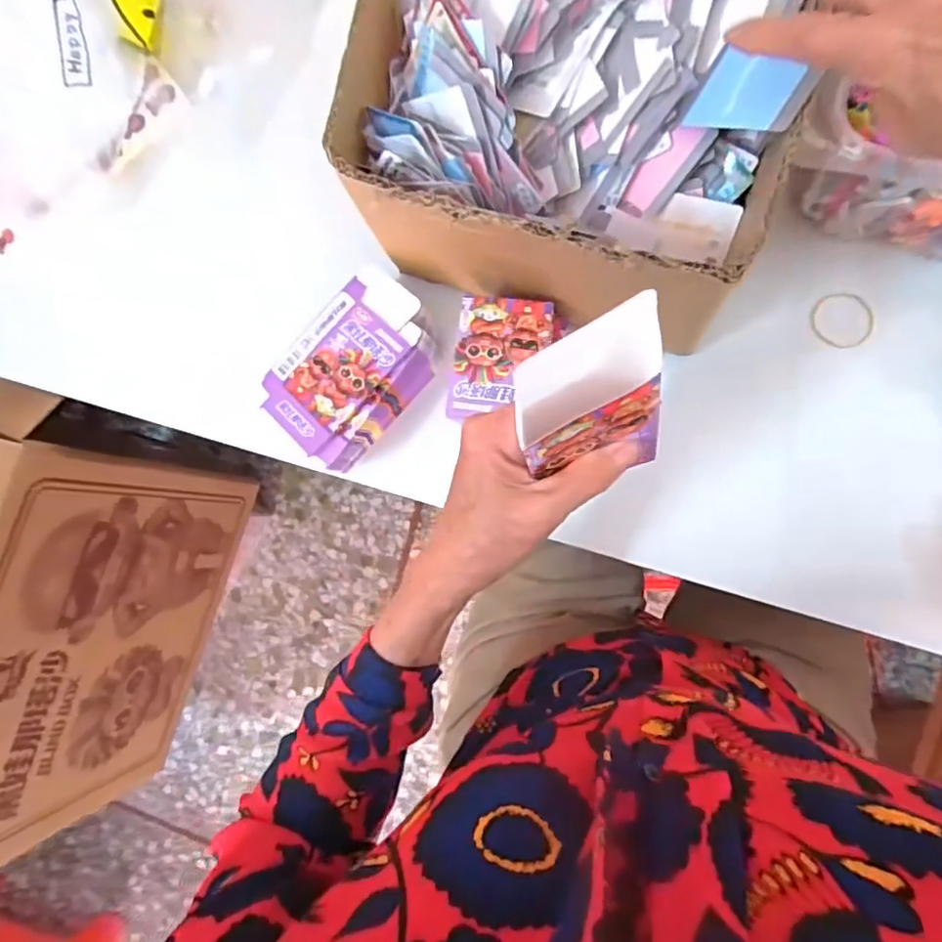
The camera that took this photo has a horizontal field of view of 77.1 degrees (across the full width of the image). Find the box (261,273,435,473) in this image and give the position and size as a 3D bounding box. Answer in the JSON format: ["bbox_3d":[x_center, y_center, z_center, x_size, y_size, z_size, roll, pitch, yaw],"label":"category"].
[{"bbox_3d":[-0.094,-0.083,0.478,0.096,0.059,0.139,42,91,10],"label":"box"}]

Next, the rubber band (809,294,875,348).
[{"bbox_3d":[0.283,-0.115,0.450,0.043,0.004,0.042,-5,92,10],"label":"rubber band"}]

